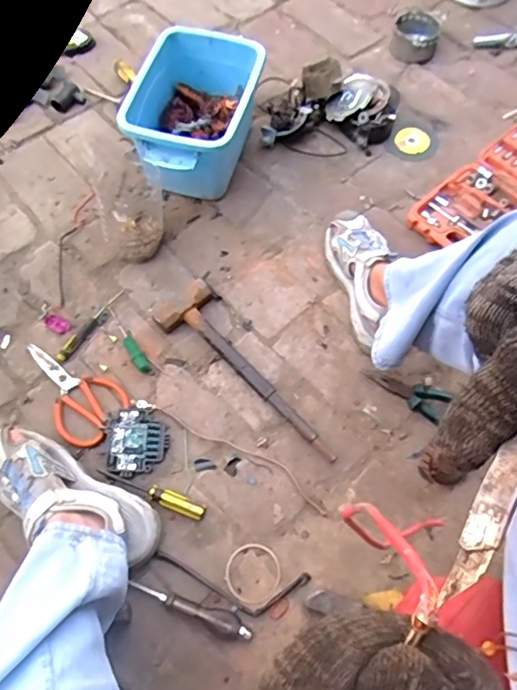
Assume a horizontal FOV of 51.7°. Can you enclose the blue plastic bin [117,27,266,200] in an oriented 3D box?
[{"bbox_3d":[-0.119,-0.398,0.964,0.202,0.152,0.283,13,65,8],"label":"blue plastic bin"}]

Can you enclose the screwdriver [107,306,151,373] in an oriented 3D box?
[{"bbox_3d":[-0.216,-0.012,0.860,0.022,0.019,0.139,-34,68,-14],"label":"screwdriver"}]

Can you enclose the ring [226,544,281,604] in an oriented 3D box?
[{"bbox_3d":[-0.007,0.308,0.722,0.073,0.004,0.073,-1,64,1],"label":"ring"}]

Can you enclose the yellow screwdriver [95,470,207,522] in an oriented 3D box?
[{"bbox_3d":[-0.152,0.209,0.753,0.161,0.022,0.026,17,65,9],"label":"yellow screwdriver"}]

